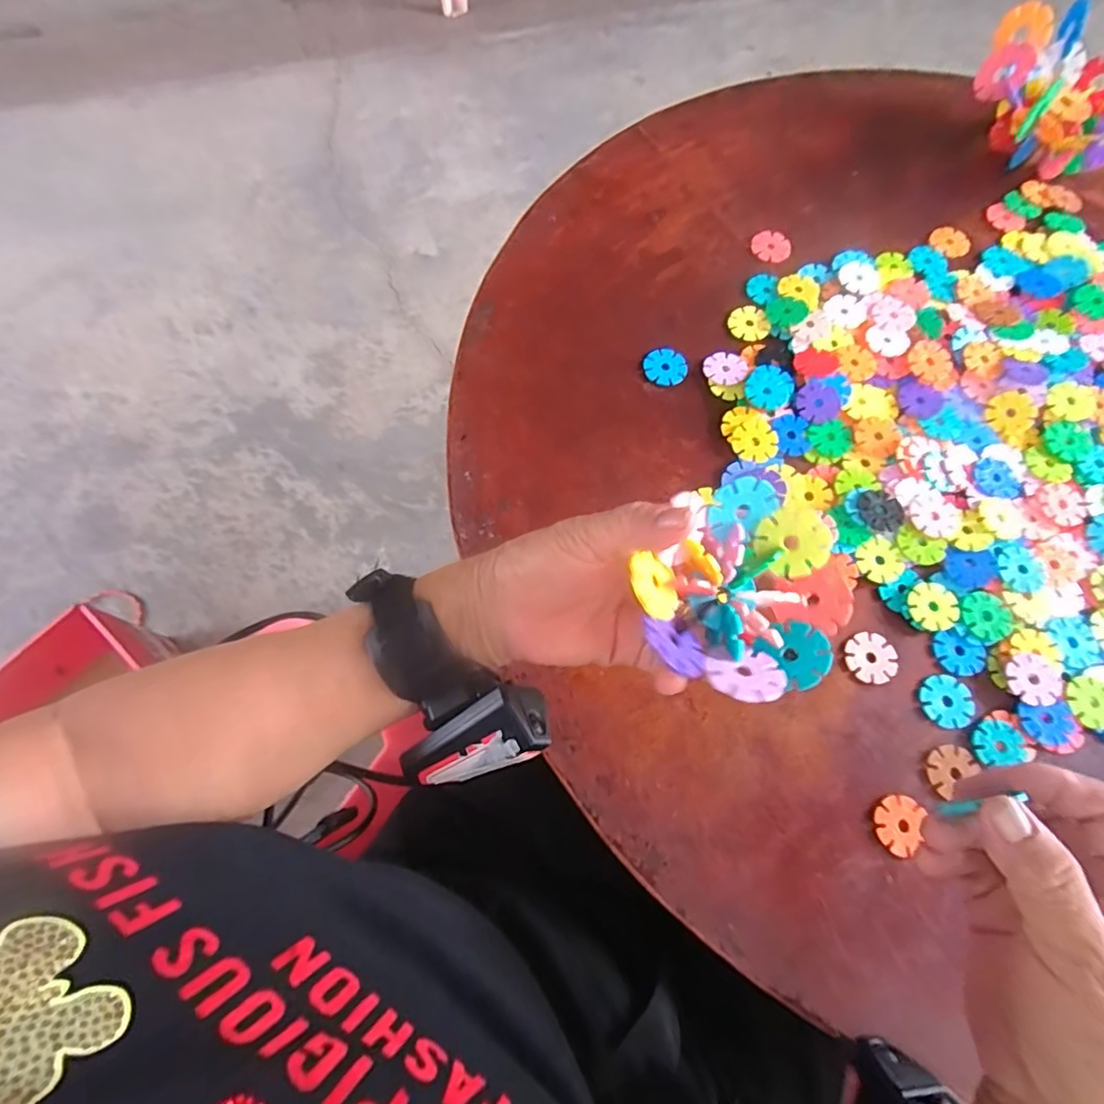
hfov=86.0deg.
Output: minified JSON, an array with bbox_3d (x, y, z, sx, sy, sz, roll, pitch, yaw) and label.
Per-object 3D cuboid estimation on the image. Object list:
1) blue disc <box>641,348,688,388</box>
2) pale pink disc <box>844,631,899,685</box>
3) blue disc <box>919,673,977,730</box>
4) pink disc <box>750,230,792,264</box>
[{"bbox_3d":[0.086,-0.141,0.450,0.033,0.005,0.030,0,69,0],"label":"blue disc"},{"bbox_3d":[0.203,0.067,0.377,0.031,0.004,0.032,0,69,0],"label":"pale pink disc"},{"bbox_3d":[0.245,0.092,0.365,0.031,0.004,0.032,0,69,0],"label":"blue disc"},{"bbox_3d":[0.185,-0.258,0.498,0.033,0.004,0.032,4,69,1],"label":"pink disc"}]

